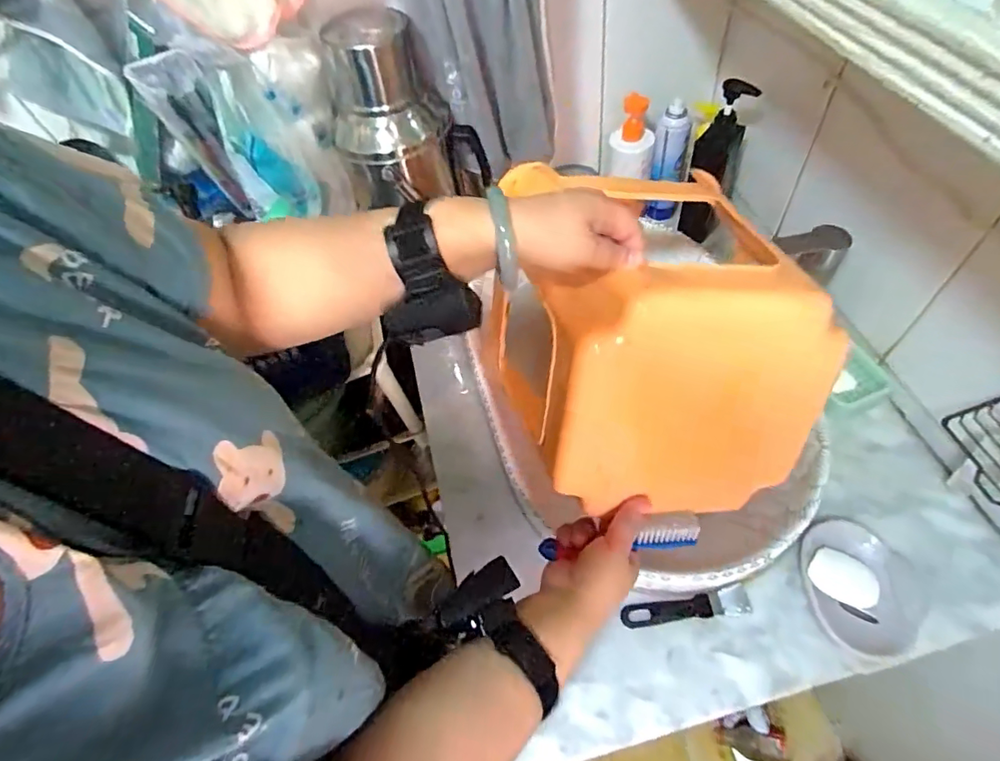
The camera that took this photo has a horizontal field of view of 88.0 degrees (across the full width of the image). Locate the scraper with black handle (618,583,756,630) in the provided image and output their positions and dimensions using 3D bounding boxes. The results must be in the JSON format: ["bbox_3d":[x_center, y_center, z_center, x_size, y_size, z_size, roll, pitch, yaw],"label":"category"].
[{"bbox_3d":[0.202,0.250,0.564,0.136,0.009,0.028,-10,58,-2],"label":"scraper with black handle"}]

